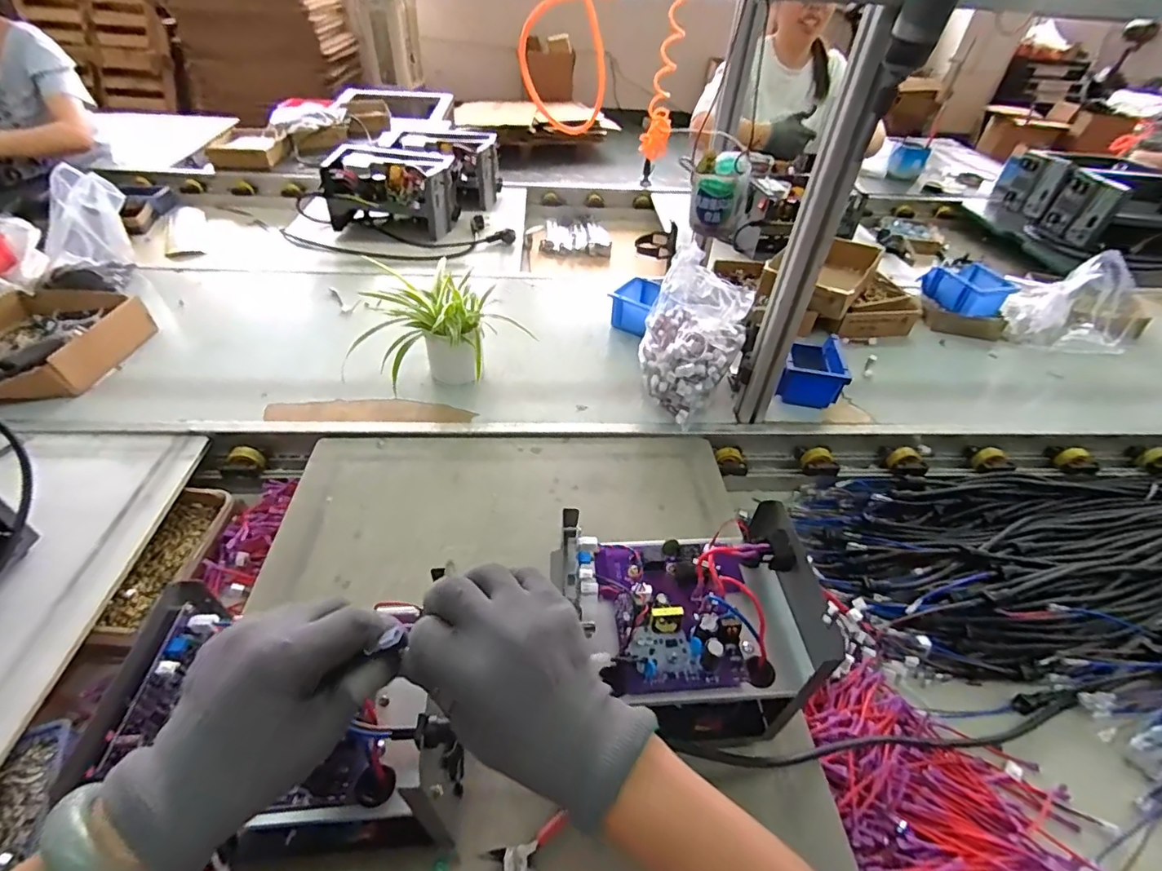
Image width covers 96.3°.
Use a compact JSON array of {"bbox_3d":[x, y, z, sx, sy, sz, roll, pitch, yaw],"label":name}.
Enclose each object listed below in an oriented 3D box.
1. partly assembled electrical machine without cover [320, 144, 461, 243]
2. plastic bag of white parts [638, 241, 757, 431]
[{"bbox_3d":[-0.469,-0.624,1.327,0.293,0.160,0.192,6,43,2],"label":"partly assembled electrical machine without cover"},{"bbox_3d":[0.167,-0.149,0.829,0.137,0.196,0.157,-29,52,-29],"label":"plastic bag of white parts"}]

